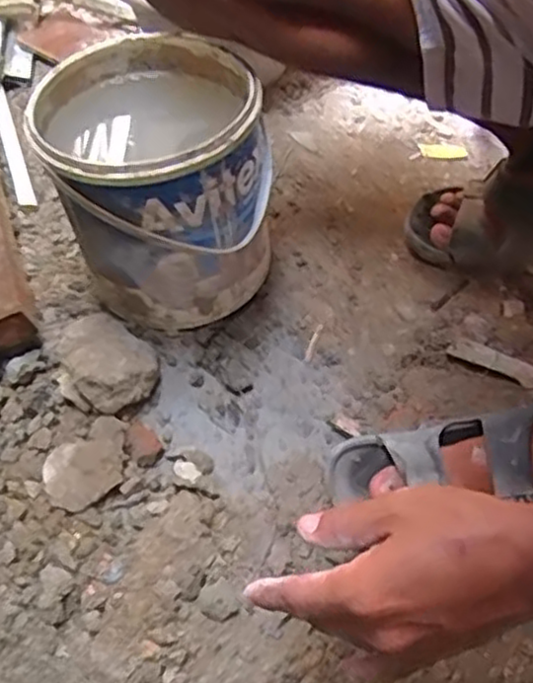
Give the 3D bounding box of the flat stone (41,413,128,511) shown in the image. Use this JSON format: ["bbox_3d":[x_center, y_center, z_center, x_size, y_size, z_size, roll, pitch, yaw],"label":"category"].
[{"bbox_3d":[-0.143,0.098,0.580,0.059,0.019,0.081,36,63,20],"label":"flat stone"}]

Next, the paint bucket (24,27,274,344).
[{"bbox_3d":[-0.097,-0.142,0.641,0.183,0.190,0.193,0,54,1],"label":"paint bucket"}]

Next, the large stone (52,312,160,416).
[{"bbox_3d":[-0.138,0.020,0.625,0.071,0.052,0.085,-36,61,-23],"label":"large stone"}]

